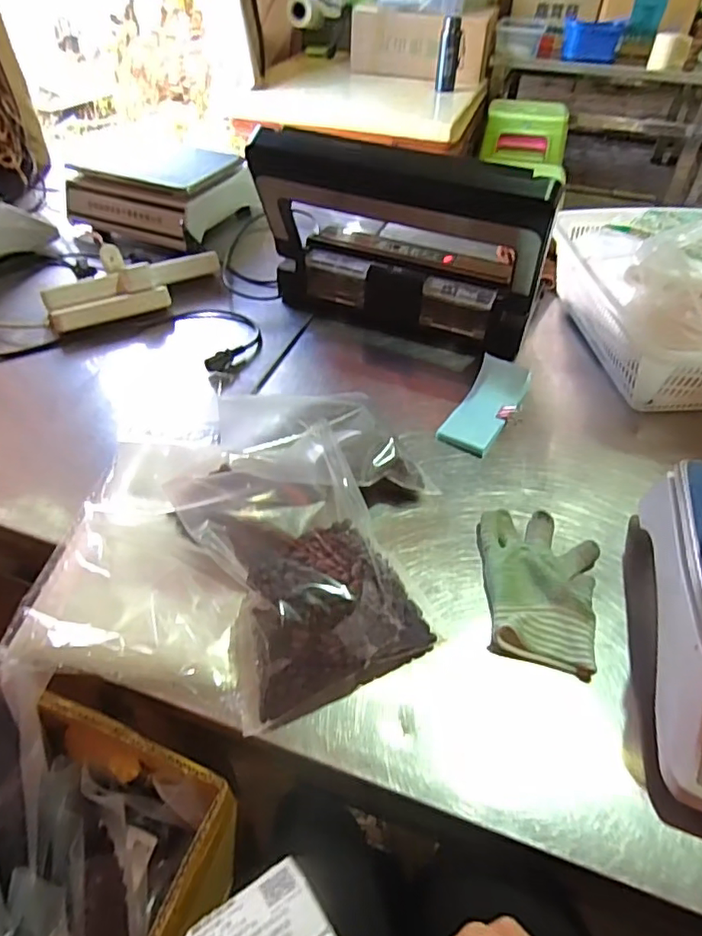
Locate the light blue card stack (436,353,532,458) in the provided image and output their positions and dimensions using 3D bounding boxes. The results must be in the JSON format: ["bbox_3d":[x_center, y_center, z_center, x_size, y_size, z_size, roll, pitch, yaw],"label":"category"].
[{"bbox_3d":[0.169,-0.080,0.712,0.066,0.043,0.143,27,51,21],"label":"light blue card stack"}]

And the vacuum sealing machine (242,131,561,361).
[{"bbox_3d":[0.075,-0.318,0.792,0.381,0.258,0.144,18,49,14],"label":"vacuum sealing machine"}]

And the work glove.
[{"bbox_3d":[0.182,0.107,0.542,0.107,0.029,0.165,9,47,6],"label":"work glove"}]

